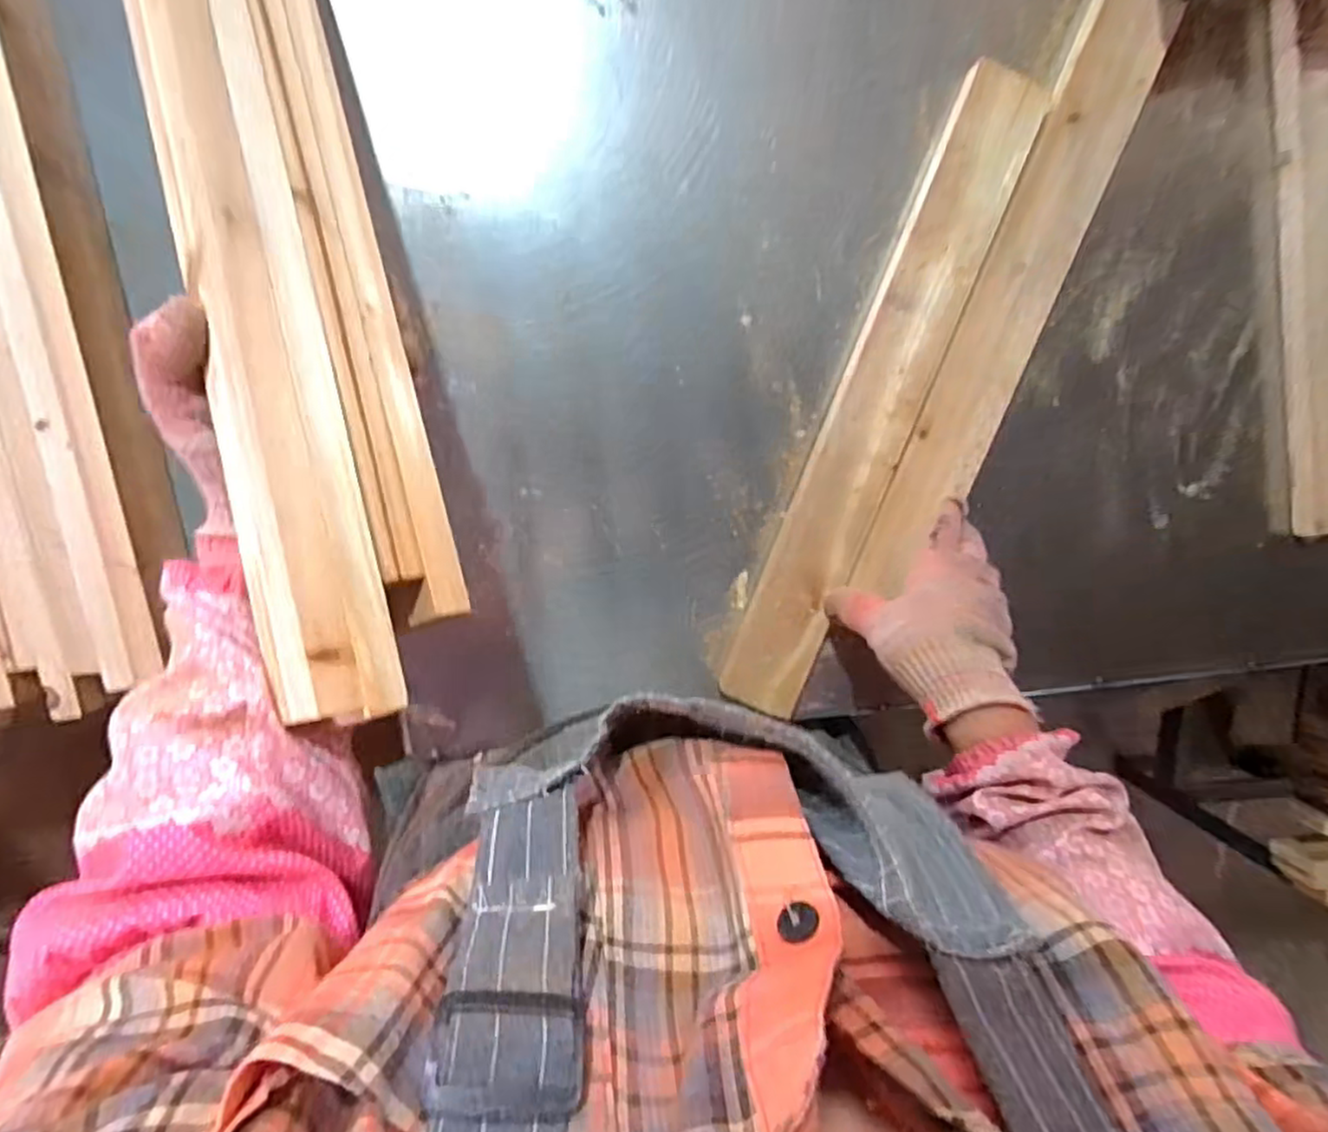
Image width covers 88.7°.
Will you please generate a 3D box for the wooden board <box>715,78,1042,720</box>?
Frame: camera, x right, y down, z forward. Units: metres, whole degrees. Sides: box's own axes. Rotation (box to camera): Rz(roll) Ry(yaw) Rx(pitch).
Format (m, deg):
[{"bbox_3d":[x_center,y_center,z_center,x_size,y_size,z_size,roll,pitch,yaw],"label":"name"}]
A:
[{"bbox_3d":[0.156,-0.118,0.505,0.062,0.027,0.475,21,96,-7],"label":"wooden board"}]

